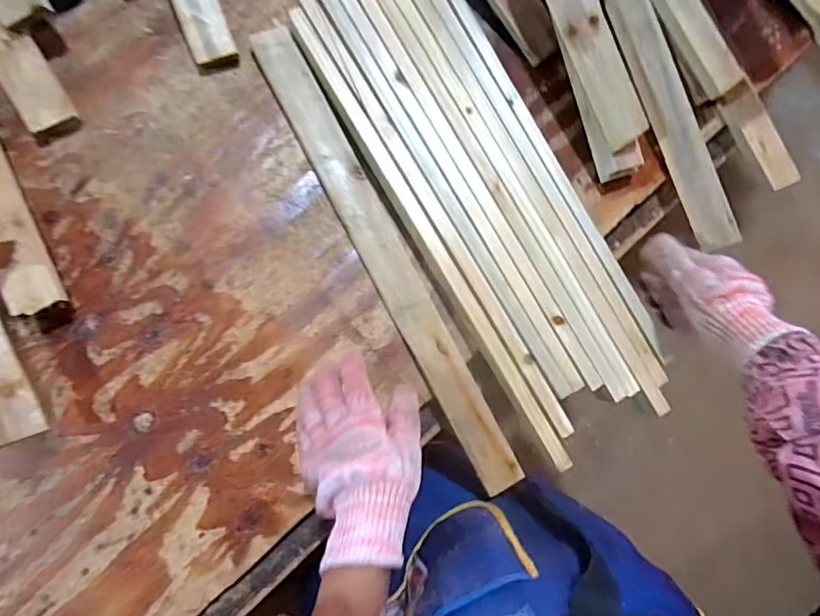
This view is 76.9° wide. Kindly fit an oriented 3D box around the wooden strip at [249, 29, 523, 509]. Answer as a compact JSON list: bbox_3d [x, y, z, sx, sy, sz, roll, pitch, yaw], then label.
[{"bbox_3d":[-0.022,-0.049,0.504,0.044,0.023,0.487,-27,90,-10],"label":"wooden strip"}]

